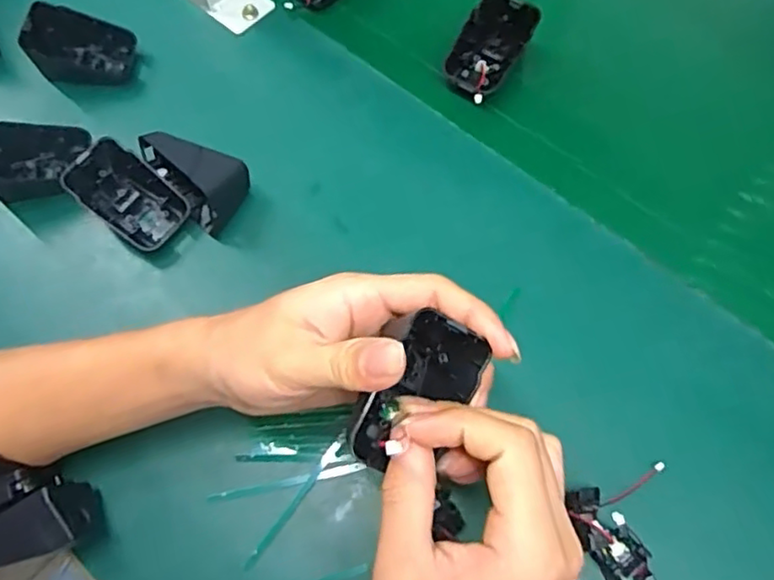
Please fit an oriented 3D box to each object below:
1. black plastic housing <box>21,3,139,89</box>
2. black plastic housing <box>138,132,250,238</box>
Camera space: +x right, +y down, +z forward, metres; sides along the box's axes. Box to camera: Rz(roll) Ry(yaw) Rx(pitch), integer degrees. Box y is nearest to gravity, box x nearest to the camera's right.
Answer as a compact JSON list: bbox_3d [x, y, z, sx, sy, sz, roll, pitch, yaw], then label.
[{"bbox_3d":[-0.224,-0.181,0.467,0.066,0.043,0.044,-10,66,-3],"label":"black plastic housing"},{"bbox_3d":[-0.125,-0.080,0.423,0.043,0.044,0.073,-40,71,-15],"label":"black plastic housing"}]

